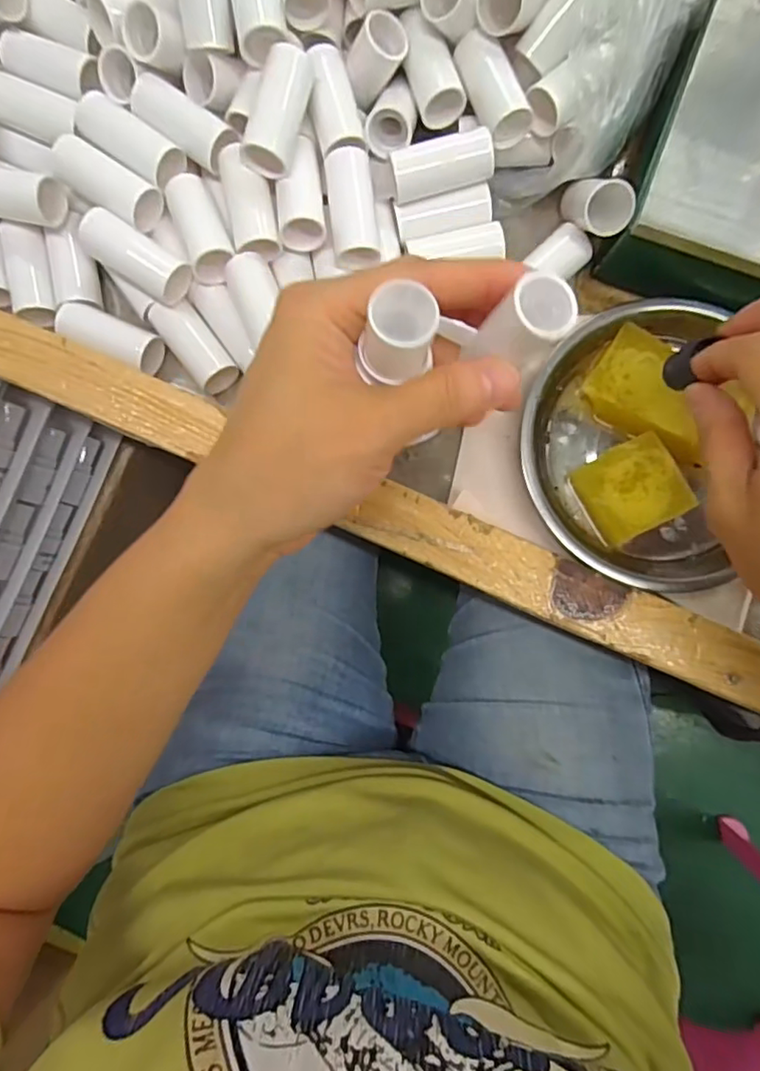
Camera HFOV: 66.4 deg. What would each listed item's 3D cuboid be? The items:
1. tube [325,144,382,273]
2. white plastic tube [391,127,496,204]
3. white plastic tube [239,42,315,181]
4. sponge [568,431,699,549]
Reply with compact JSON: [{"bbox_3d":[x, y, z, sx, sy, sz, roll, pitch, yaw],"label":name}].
[{"bbox_3d":[-0.012,-0.146,0.265,0.021,0.018,0.052,-6,86,1],"label":"tube"},{"bbox_3d":[0.028,-0.166,0.263,0.045,0.016,0.018,-13,86,0],"label":"white plastic tube"},{"bbox_3d":[-0.044,-0.183,0.251,0.019,0.017,0.048,15,87,2],"label":"white plastic tube"},{"bbox_3d":[0.118,-0.021,0.273,0.043,0.012,0.039,-28,86,-1],"label":"sponge"}]

